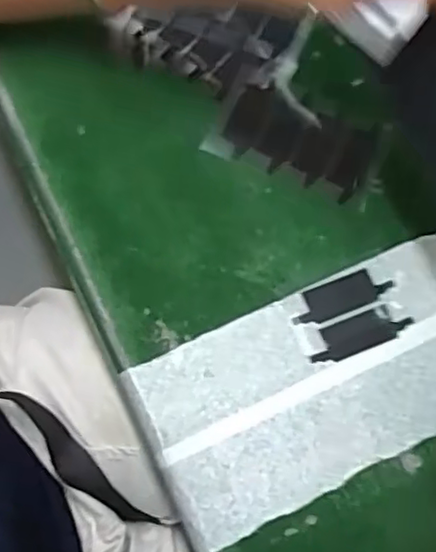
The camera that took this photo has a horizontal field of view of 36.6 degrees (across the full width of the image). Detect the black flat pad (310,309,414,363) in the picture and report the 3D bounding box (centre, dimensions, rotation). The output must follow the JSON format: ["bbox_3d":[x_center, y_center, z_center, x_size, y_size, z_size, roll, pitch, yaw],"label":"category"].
[{"bbox_3d":[0.070,0.028,0.329,0.053,0.004,0.019,-21,71,-8],"label":"black flat pad"}]

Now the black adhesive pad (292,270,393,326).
[{"bbox_3d":[0.062,0.010,0.337,0.052,0.004,0.018,-23,71,-8],"label":"black adhesive pad"}]

